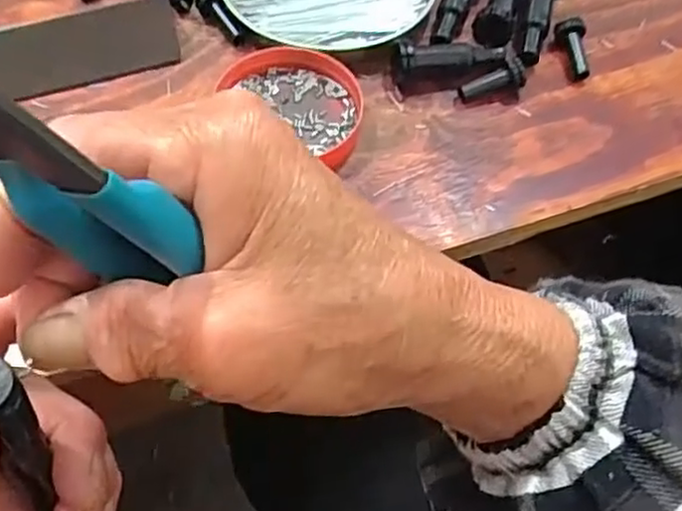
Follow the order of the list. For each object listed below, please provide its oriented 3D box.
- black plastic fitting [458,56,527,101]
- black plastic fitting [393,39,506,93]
[{"bbox_3d":[0.087,-0.099,0.402,0.039,0.011,0.013,-23,61,0],"label":"black plastic fitting"},{"bbox_3d":[0.061,-0.113,0.405,0.064,0.023,0.019,-12,59,-9],"label":"black plastic fitting"}]

